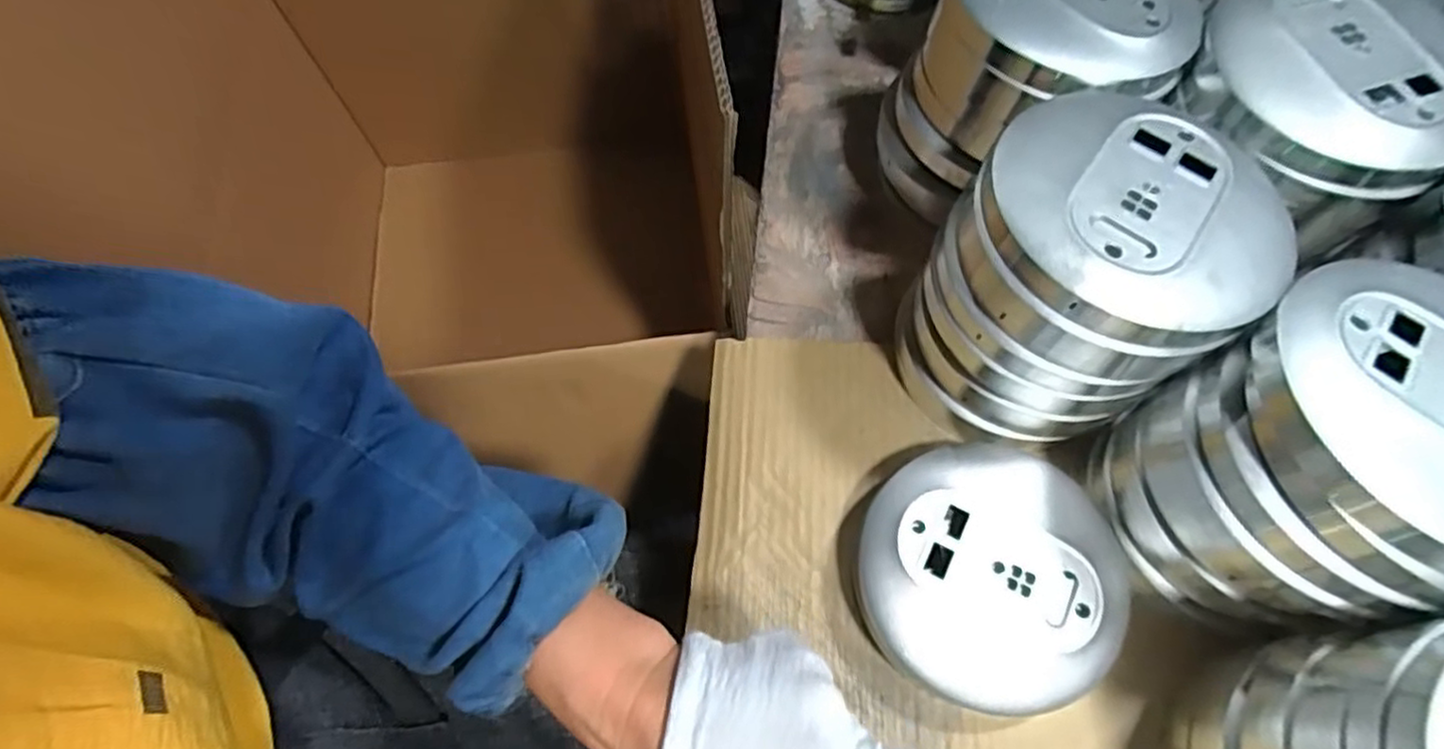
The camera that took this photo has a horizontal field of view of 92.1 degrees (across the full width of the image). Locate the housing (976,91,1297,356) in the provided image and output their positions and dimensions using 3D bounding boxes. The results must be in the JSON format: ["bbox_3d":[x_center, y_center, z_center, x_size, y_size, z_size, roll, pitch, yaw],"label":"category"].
[{"bbox_3d":[0.188,-0.071,0.320,0.130,0.040,0.124,-1,67,2],"label":"housing"}]

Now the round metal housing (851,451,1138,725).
[{"bbox_3d":[0.144,0.107,0.379,0.135,0.037,0.130,-1,67,2],"label":"round metal housing"}]

